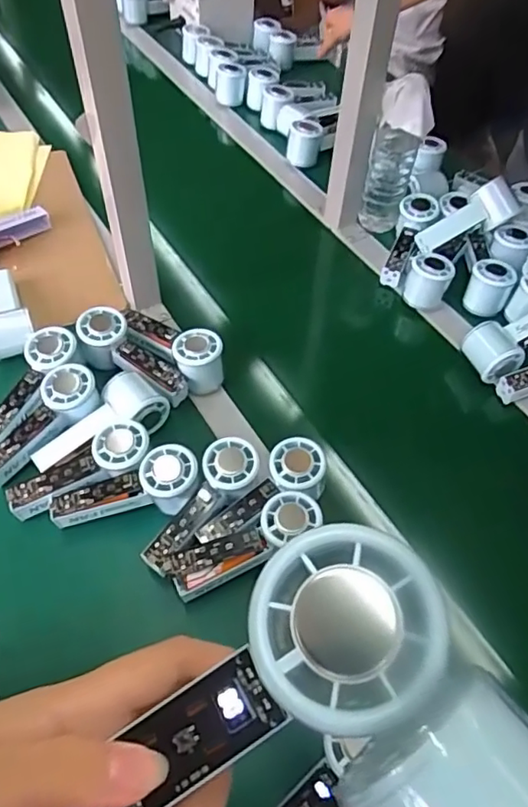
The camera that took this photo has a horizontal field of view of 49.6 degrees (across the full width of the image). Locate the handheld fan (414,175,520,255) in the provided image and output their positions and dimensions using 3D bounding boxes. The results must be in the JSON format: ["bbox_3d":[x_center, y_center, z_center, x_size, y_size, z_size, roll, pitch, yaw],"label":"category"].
[{"bbox_3d":[0.285,-0.256,0.810,0.145,0.046,0.046,-26,57,6],"label":"handheld fan"}]

